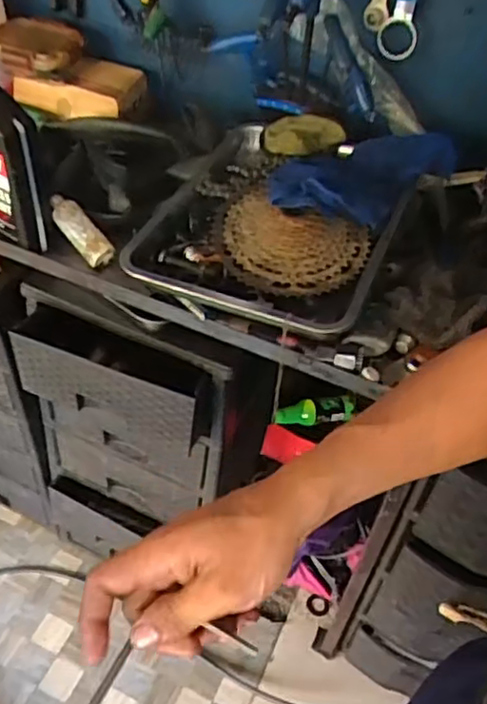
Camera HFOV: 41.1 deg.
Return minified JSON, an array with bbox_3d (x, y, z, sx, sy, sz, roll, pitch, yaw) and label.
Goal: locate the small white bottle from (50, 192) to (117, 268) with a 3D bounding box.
[{"bbox_3d":[-0.224,-0.169,0.886,0.035,0.035,0.116,-36,82,-32],"label":"small white bottle"}]

